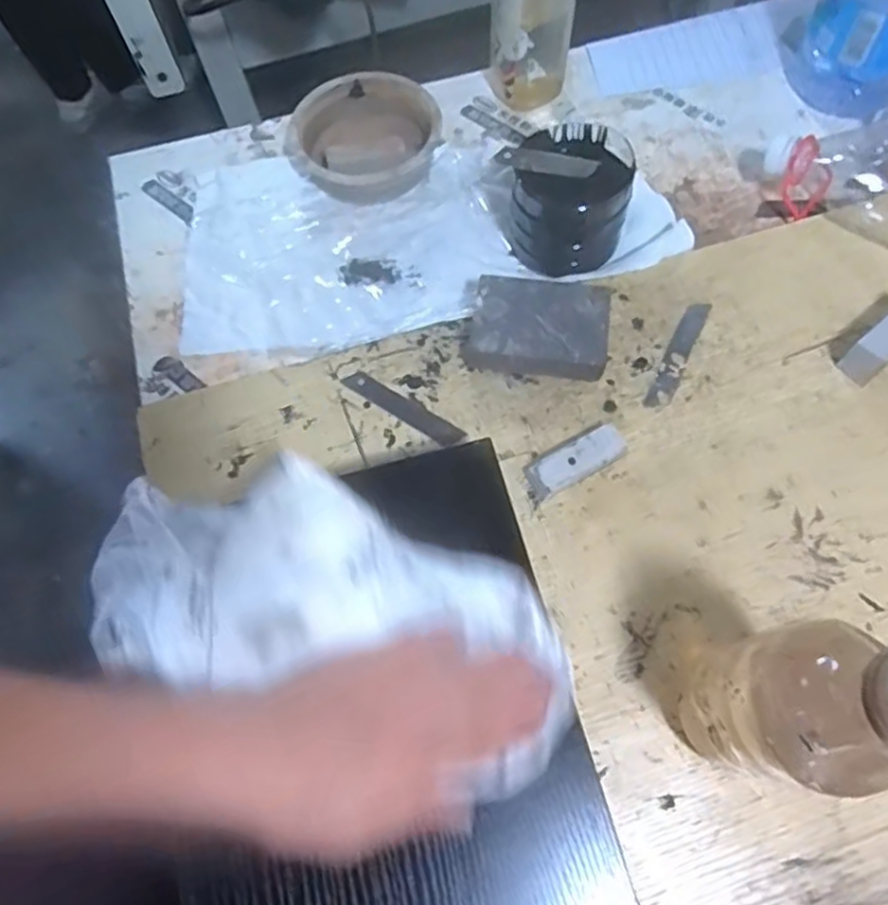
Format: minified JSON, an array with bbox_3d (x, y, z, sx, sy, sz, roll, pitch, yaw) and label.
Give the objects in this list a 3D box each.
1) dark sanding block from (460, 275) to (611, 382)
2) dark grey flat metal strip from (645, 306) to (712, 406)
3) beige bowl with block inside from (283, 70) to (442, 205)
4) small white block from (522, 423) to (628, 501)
[{"bbox_3d":[0.070,-0.091,0.524,0.101,0.029,0.071,11,68,6],"label":"dark sanding block"},{"bbox_3d":[0.175,-0.074,0.525,0.017,0.004,0.097,26,71,11],"label":"dark grey flat metal strip"},{"bbox_3d":[-0.070,-0.278,0.618,0.123,0.036,0.118,0,68,1],"label":"beige bowl with block inside"},{"bbox_3d":[0.090,0.006,0.485,0.071,0.021,0.029,-28,70,-10],"label":"small white block"}]

